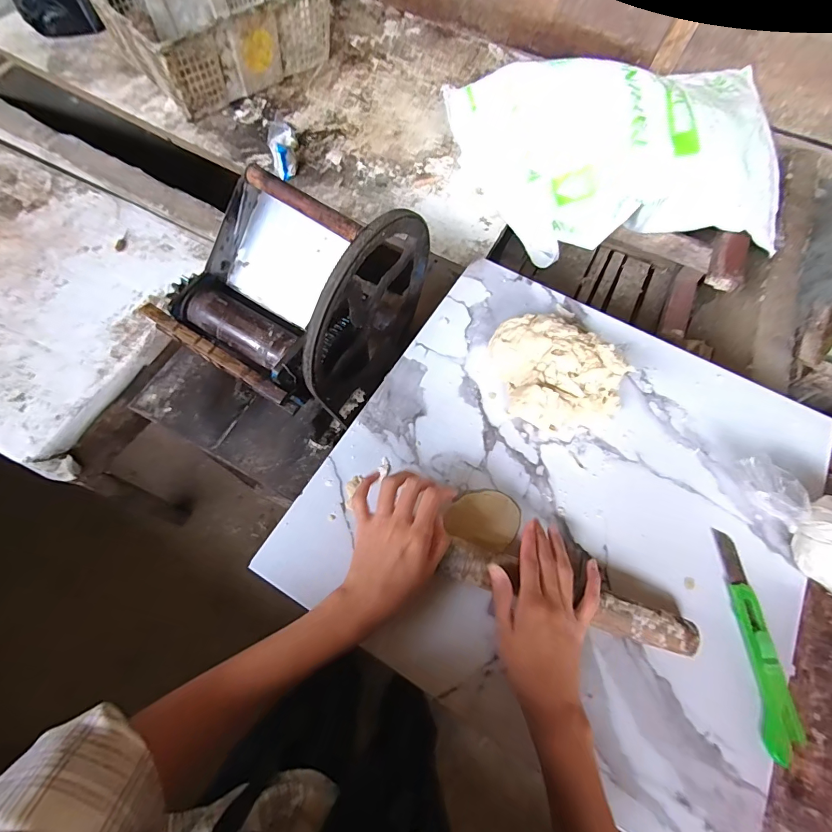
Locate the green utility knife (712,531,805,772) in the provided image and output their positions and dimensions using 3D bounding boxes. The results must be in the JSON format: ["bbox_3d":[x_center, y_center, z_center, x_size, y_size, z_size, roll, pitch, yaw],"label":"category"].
[{"bbox_3d":[0.328,0.212,0.398,0.032,0.018,0.191,3,68,-2],"label":"green utility knife"}]

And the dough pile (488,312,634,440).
[{"bbox_3d":[0.164,-0.060,0.484,0.138,0.064,0.146,1,68,-3],"label":"dough pile"}]

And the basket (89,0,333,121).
[{"bbox_3d":[-0.478,-0.964,1.009,0.342,0.170,0.470,43,72,13],"label":"basket"}]

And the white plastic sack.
[{"bbox_3d":[0.425,-0.535,0.865,0.648,0.202,0.416,-7,69,-5],"label":"white plastic sack"}]

